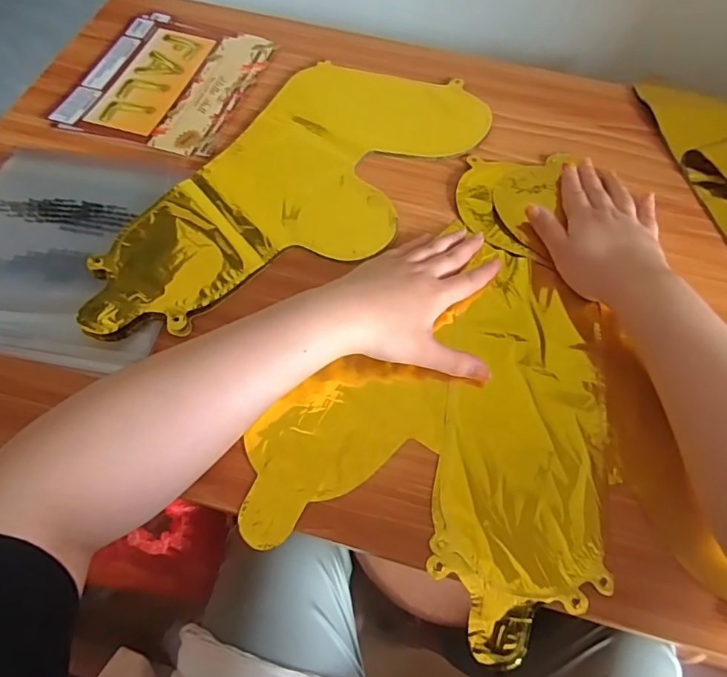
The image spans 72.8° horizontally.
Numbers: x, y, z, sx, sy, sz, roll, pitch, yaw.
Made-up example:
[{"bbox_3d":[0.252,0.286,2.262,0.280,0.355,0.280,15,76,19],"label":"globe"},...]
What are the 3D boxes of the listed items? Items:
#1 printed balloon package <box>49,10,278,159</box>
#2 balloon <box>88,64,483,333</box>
[{"bbox_3d":[-0.212,-0.283,0.539,0.171,0.011,0.199,14,64,5],"label":"printed balloon package"},{"bbox_3d":[-0.064,-0.143,0.471,0.194,0.022,0.419,35,68,14],"label":"balloon"}]

